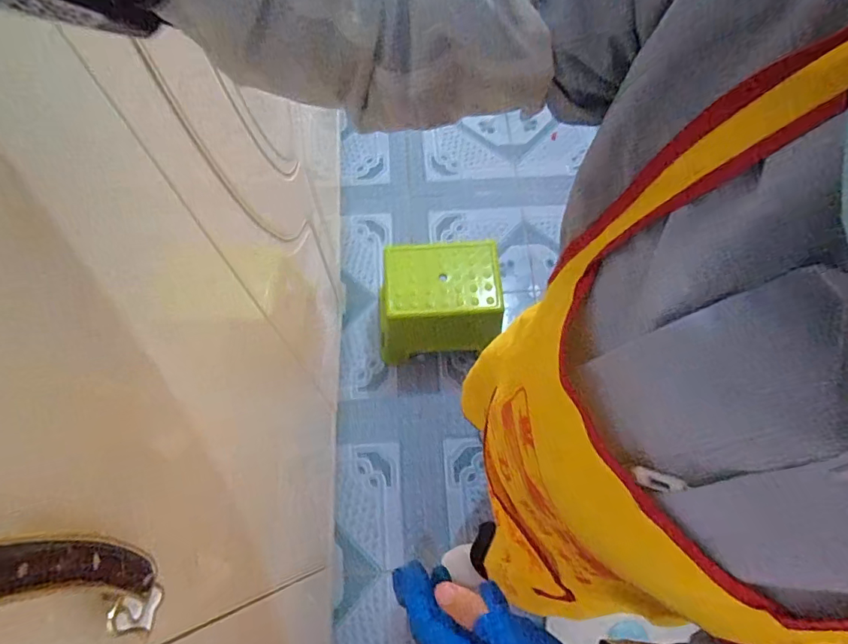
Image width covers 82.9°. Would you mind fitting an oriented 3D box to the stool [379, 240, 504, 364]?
[{"bbox_3d":[0.039,-0.068,1.478,0.368,0.349,0.250,-9,67,-4],"label":"stool"}]

